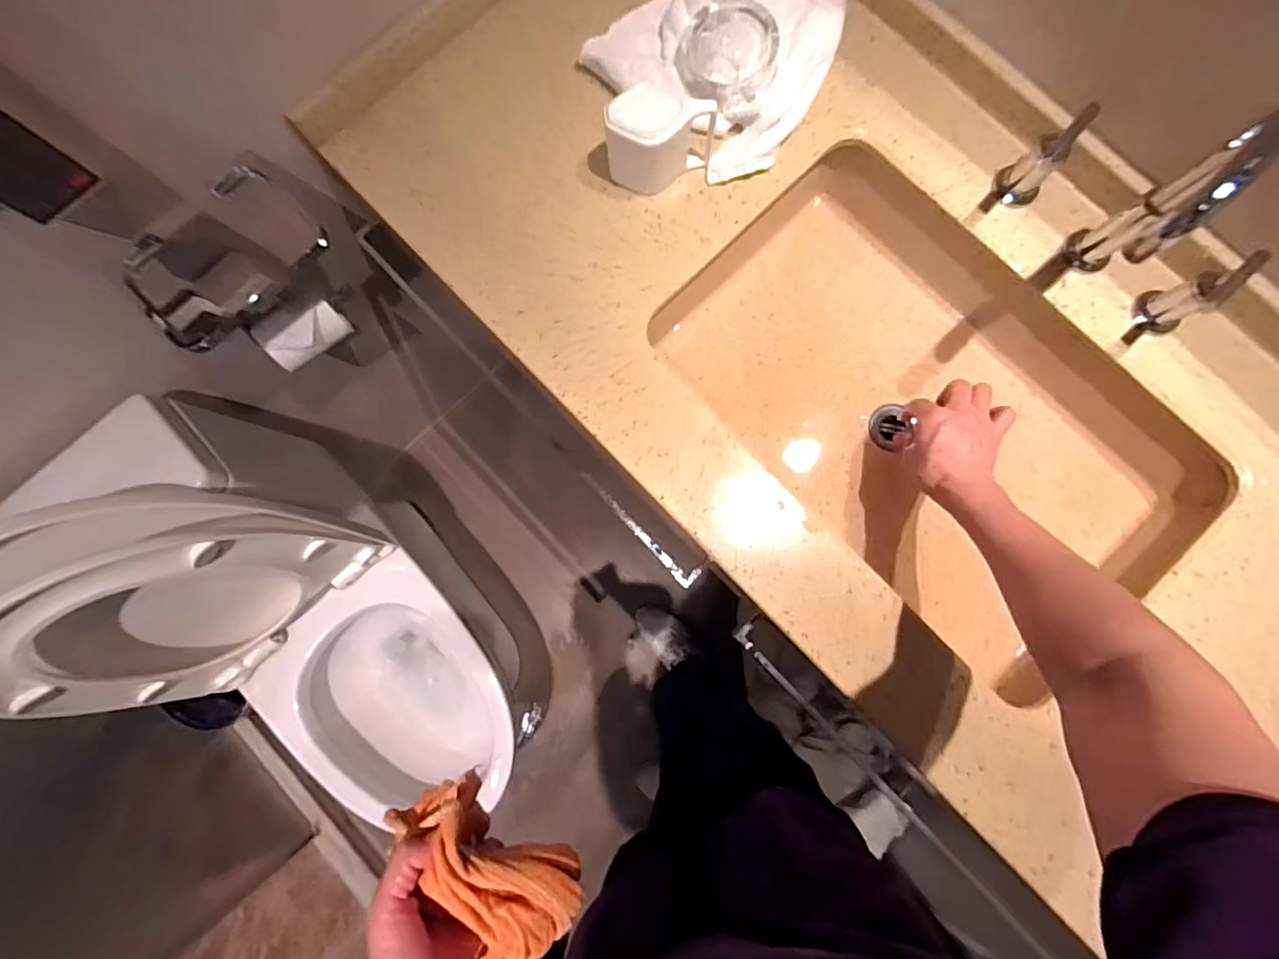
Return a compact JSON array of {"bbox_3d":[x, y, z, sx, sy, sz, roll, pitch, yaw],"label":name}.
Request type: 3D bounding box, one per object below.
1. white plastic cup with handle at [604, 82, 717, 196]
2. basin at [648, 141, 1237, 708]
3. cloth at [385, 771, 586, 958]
[{"bbox_3d":[0.021,-0.349,0.571,0.111,0.085,0.059,8,83,2],"label":"white plastic cup with handle"},{"bbox_3d":[0.330,-0.081,0.653,0.366,0.112,0.582,-44,87,-5],"label":"basin"},{"bbox_3d":[-0.125,0.287,0.401,0.156,0.061,0.081,23,83,27],"label":"cloth"}]

